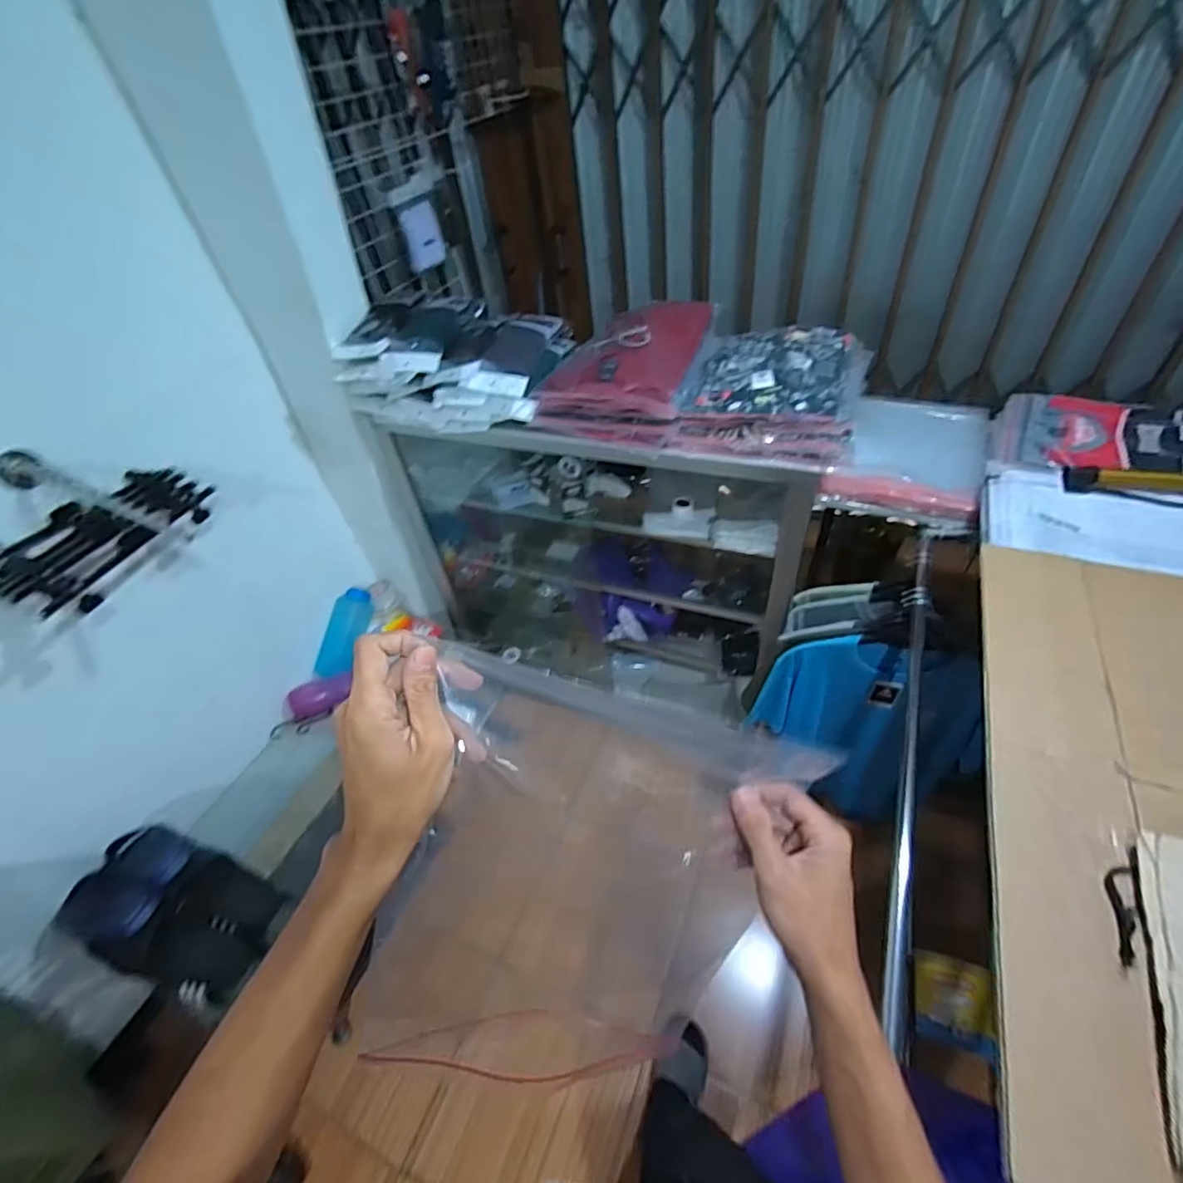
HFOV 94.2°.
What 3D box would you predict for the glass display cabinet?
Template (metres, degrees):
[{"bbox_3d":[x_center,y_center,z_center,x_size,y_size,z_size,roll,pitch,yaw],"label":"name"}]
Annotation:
[{"bbox_3d":[-0.010,-0.109,1.523,1.079,0.900,0.376,16,50,21],"label":"glass display cabinet"}]

